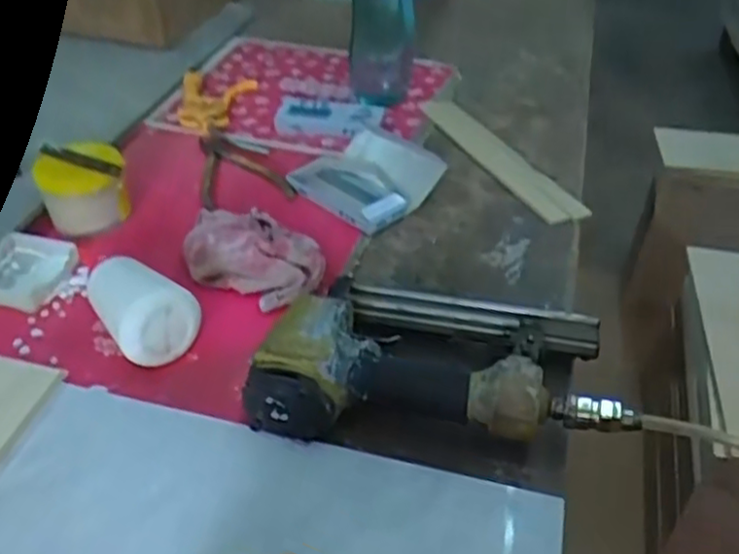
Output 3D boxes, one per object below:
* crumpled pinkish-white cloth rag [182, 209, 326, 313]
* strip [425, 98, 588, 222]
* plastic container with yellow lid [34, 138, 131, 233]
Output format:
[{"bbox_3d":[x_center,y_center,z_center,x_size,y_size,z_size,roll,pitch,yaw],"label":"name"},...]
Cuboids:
[{"bbox_3d":[-0.104,-0.024,0.634,0.124,0.030,0.088,24,45,23],"label":"crumpled pinkish-white cloth rag"},{"bbox_3d":[0.140,-0.142,0.794,0.051,0.010,0.283,-14,43,-19],"label":"strip"},{"bbox_3d":[-0.271,-0.081,0.676,0.081,0.066,0.080,-15,43,-20],"label":"plastic container with yellow lid"}]

